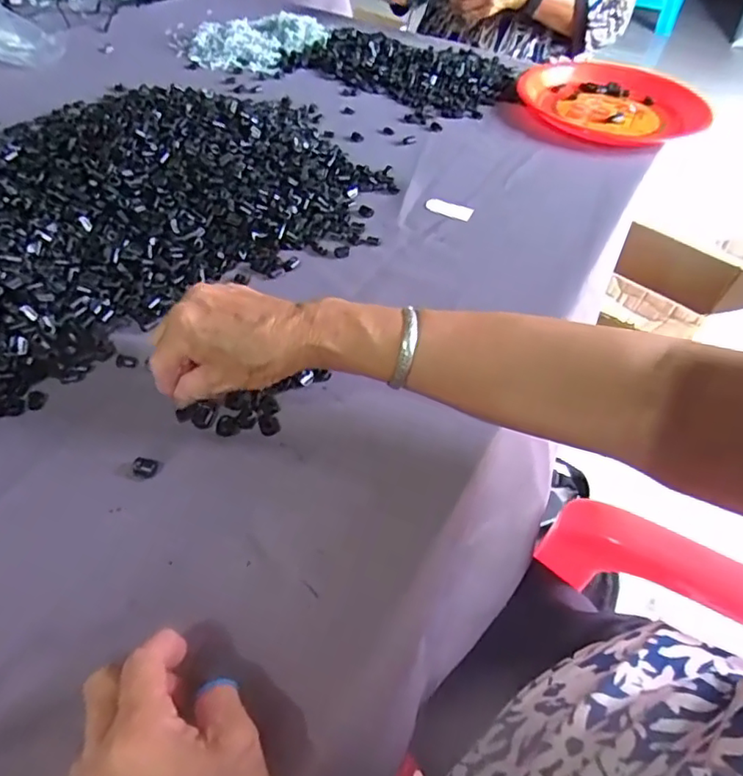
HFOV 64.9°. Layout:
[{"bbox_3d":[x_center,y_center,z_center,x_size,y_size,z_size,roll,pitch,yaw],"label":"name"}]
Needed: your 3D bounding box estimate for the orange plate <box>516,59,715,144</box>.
[{"bbox_3d":[0.334,-0.405,0.816,0.246,0.028,0.221,15,50,10],"label":"orange plate"}]

